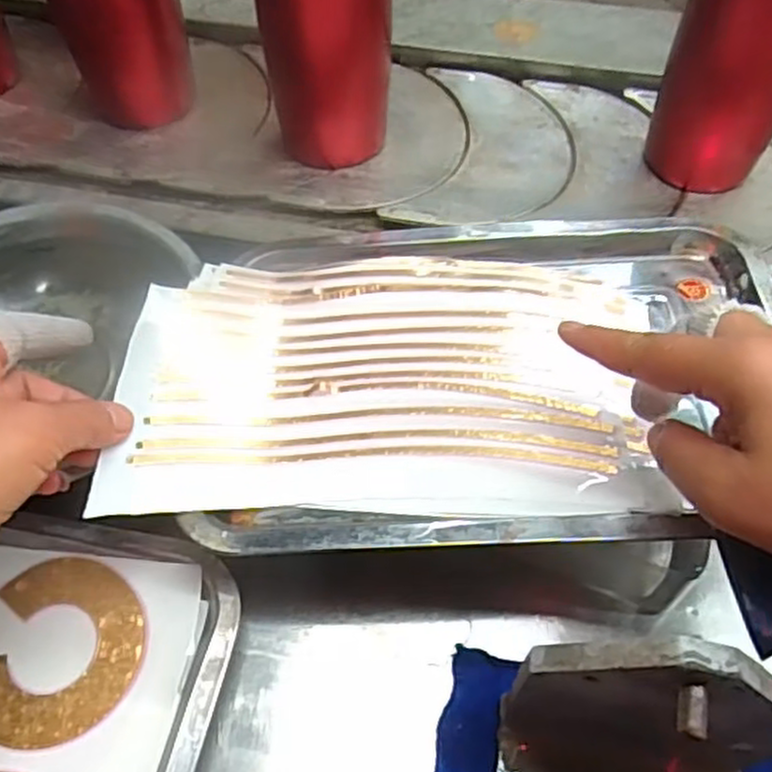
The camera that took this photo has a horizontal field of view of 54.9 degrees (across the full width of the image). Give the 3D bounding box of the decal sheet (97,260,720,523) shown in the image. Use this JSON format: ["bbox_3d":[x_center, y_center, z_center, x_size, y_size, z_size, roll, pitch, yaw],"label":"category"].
[{"bbox_3d":[0.006,-0.009,0.383,0.264,0.032,0.167,0,57,0],"label":"decal sheet"}]

